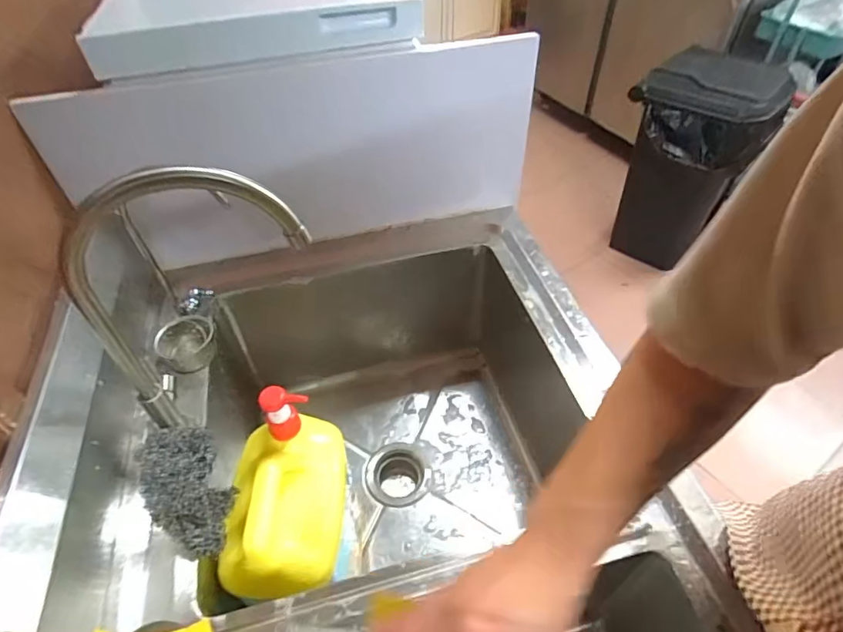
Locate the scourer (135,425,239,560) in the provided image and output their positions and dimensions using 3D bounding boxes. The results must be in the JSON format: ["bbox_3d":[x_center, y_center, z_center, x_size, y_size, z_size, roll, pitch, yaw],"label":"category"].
[{"bbox_3d":[-0.250,0.181,0.528,0.078,0.036,0.143,-29,53,-24],"label":"scourer"}]

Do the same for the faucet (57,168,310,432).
[{"bbox_3d":[-0.221,-0.011,0.508,0.224,0.305,0.048,-18,49,-15],"label":"faucet"}]

